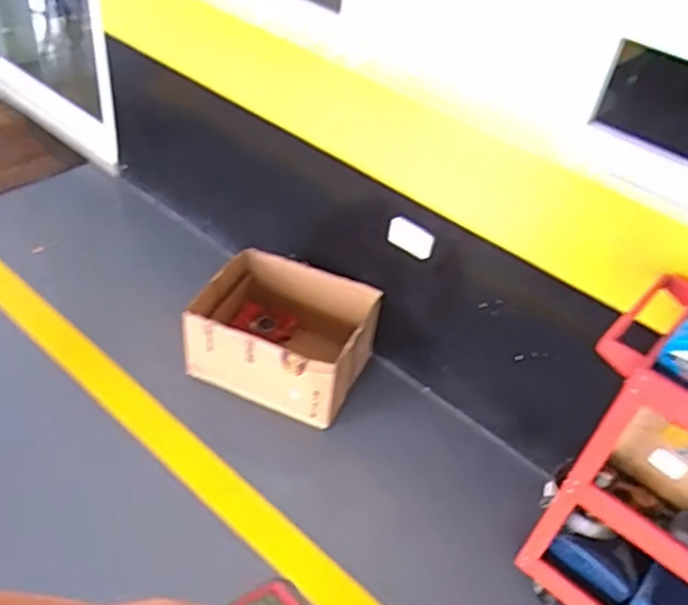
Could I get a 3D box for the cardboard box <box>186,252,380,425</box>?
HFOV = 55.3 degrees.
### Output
[{"bbox_3d":[-0.179,0.105,1.915,0.487,0.274,0.373,19,40,11],"label":"cardboard box"}]

